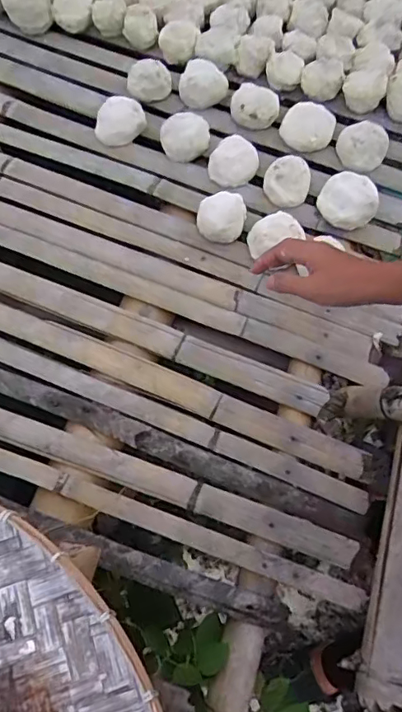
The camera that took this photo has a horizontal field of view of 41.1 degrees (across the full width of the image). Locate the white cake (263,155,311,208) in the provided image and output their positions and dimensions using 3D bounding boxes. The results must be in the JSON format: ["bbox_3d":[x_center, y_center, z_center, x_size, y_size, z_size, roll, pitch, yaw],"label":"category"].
[{"bbox_3d":[0.140,-0.284,0.869,0.073,0.032,0.083,10,67,6],"label":"white cake"}]

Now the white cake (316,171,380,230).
[{"bbox_3d":[0.235,-0.249,0.856,0.091,0.054,0.088,19,68,10],"label":"white cake"}]

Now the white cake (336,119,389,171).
[{"bbox_3d":[0.265,-0.344,0.882,0.080,0.039,0.086,-1,66,1],"label":"white cake"}]

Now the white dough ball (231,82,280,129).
[{"bbox_3d":[0.093,-0.432,0.918,0.081,0.034,0.075,2,66,2],"label":"white dough ball"}]

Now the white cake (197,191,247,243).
[{"bbox_3d":[0.034,-0.217,0.850,0.079,0.050,0.075,-14,66,-5],"label":"white cake"}]

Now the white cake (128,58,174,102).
[{"bbox_3d":[-0.092,-0.488,0.953,0.080,0.046,0.068,-22,67,-8],"label":"white cake"}]

